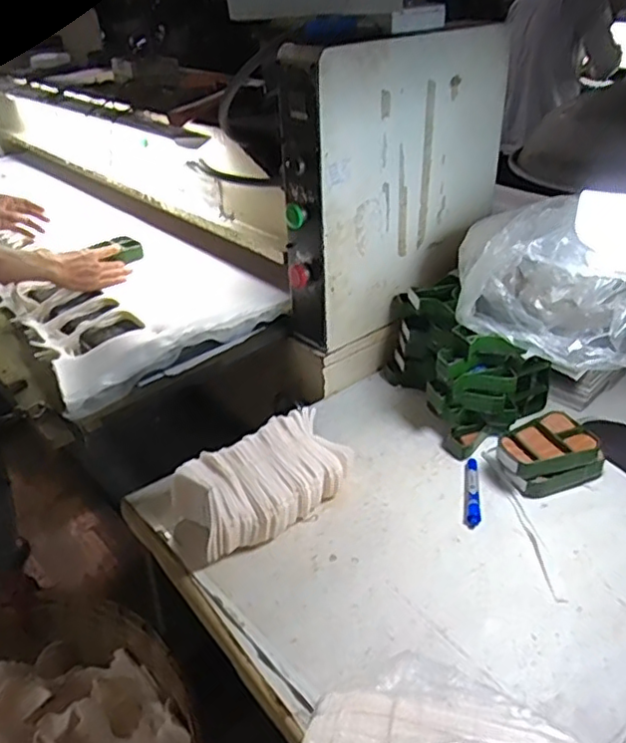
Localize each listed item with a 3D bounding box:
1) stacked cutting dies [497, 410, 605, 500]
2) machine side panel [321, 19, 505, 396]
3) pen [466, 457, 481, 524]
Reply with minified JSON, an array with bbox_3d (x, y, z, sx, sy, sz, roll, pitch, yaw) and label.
[{"bbox_3d":[0.364,0.129,0.981,0.153,0.070,0.105,-17,35,-22],"label":"stacked cutting dies"},{"bbox_3d":[0.204,-0.313,1.182,0.520,0.560,0.027,-29,39,-34],"label":"machine side panel"},{"bbox_3d":[0.244,0.180,0.971,0.020,0.015,0.132,4,32,9],"label":"pen"}]

